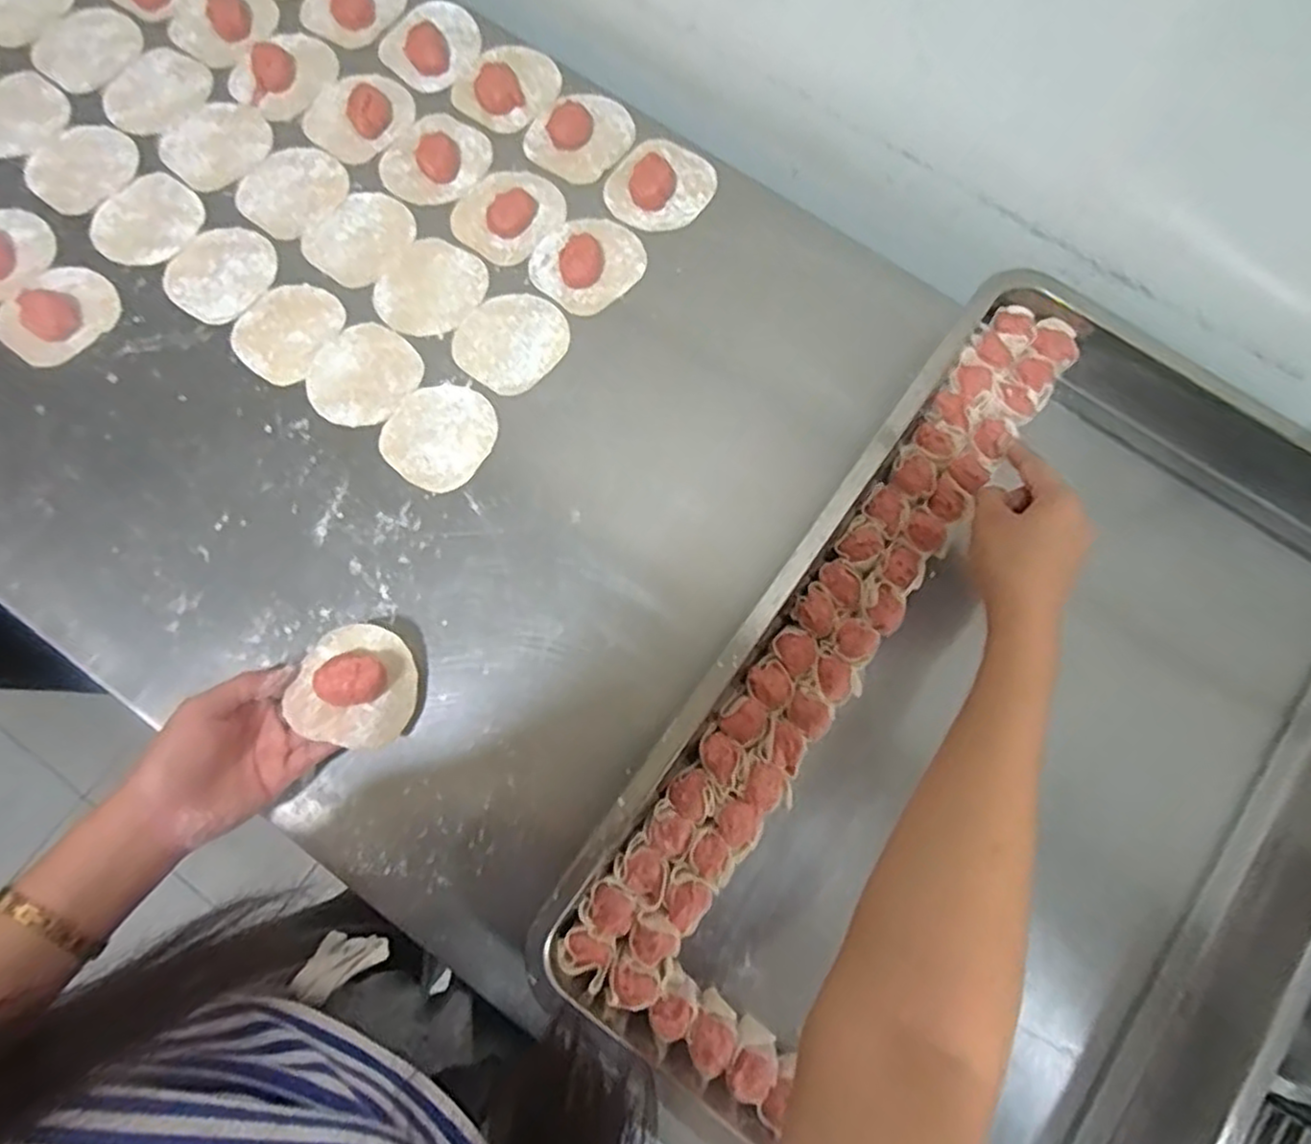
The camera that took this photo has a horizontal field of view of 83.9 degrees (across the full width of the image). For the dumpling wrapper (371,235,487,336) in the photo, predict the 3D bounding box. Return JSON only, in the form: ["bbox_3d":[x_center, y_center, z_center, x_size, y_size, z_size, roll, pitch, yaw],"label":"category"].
[{"bbox_3d":[-0.178,-0.225,0.579,0.075,0.006,0.085,35,81,6],"label":"dumpling wrapper"}]

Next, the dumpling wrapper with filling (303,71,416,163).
[{"bbox_3d":[-0.252,-0.388,0.612,0.087,0.018,0.082,0,79,0],"label":"dumpling wrapper with filling"}]

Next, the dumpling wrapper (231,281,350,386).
[{"bbox_3d":[-0.287,-0.189,0.571,0.070,0.005,0.082,32,78,5],"label":"dumpling wrapper"}]

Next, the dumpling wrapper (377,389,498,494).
[{"bbox_3d":[-0.161,-0.103,0.548,0.076,0.004,0.082,0,79,0],"label":"dumpling wrapper"}]

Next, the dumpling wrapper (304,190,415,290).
[{"bbox_3d":[-0.236,-0.269,0.589,0.084,0.004,0.075,-44,80,-8],"label":"dumpling wrapper"}]

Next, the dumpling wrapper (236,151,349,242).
[{"bbox_3d":[-0.298,-0.314,0.600,0.071,0.004,0.083,43,82,3],"label":"dumpling wrapper"}]

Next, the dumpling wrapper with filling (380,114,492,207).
[{"bbox_3d":[-0.181,-0.342,0.600,0.073,0.019,0.086,43,82,7],"label":"dumpling wrapper with filling"}]

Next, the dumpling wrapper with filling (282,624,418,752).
[{"bbox_3d":[-0.195,0.072,0.472,0.070,0.040,0.074,0,79,0],"label":"dumpling wrapper with filling"}]

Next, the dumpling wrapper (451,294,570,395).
[{"bbox_3d":[-0.112,-0.180,0.566,0.083,0.004,0.075,-42,82,-8],"label":"dumpling wrapper"}]

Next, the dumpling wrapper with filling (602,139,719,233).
[{"bbox_3d":[0.006,-0.321,0.594,0.077,0.025,0.085,32,80,6],"label":"dumpling wrapper with filling"}]

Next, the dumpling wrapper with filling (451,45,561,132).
[{"bbox_3d":[-0.123,-0.412,0.621,0.074,0.012,0.088,43,82,7],"label":"dumpling wrapper with filling"}]

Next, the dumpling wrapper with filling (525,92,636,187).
[{"bbox_3d":[-0.060,-0.366,0.611,0.074,0.012,0.088,43,82,7],"label":"dumpling wrapper with filling"}]

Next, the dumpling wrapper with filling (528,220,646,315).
[{"bbox_3d":[-0.054,-0.250,0.576,0.084,0.020,0.077,0,79,0],"label":"dumpling wrapper with filling"}]

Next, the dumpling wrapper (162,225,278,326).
[{"bbox_3d":[-0.345,-0.240,0.578,0.076,0.008,0.084,36,81,6],"label":"dumpling wrapper"}]

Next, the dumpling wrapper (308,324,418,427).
[{"bbox_3d":[-0.225,-0.150,0.560,0.075,0.004,0.083,40,81,7],"label":"dumpling wrapper"}]

